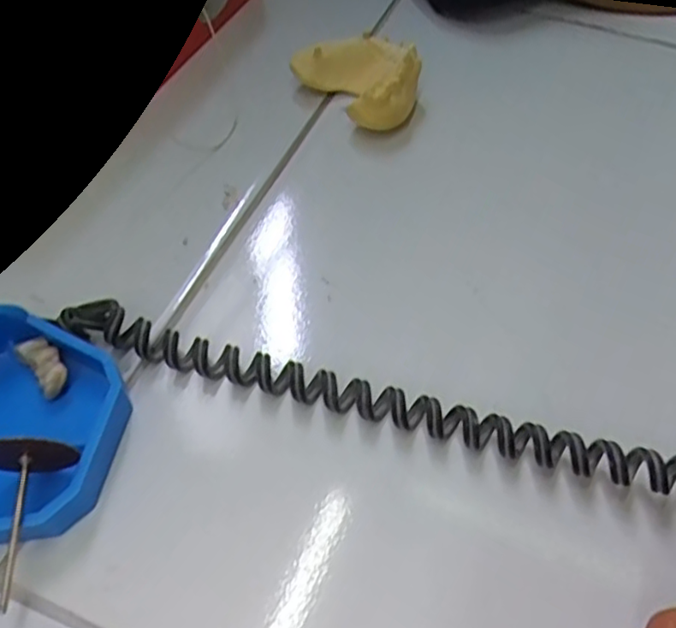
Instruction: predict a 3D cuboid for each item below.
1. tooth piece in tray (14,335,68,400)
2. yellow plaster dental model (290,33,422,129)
[{"bbox_3d":[-0.107,0.019,0.228,0.011,0.010,0.026,-34,62,-23],"label":"tooth piece in tray"},{"bbox_3d":[0.015,-0.123,0.326,0.050,0.027,0.067,-32,63,-22],"label":"yellow plaster dental model"}]

